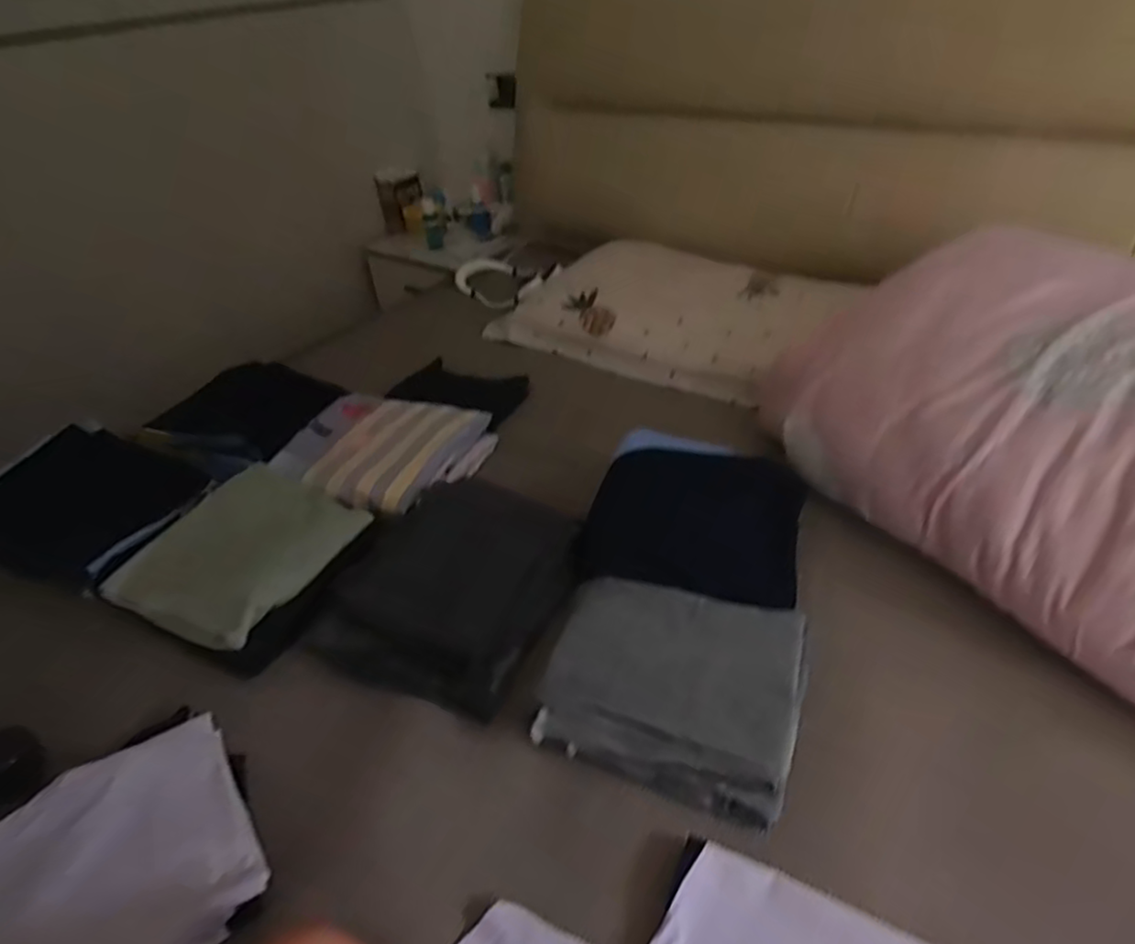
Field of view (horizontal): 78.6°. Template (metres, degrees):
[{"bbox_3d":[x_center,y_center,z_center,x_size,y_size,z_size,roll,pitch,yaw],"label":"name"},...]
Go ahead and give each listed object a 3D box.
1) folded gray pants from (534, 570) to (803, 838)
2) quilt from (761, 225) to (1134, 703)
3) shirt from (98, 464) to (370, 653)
[{"bbox_3d":[0.113,0.214,0.723,0.244,0.051,0.222,9,40,19],"label":"folded gray pants"},{"bbox_3d":[0.603,-0.046,0.806,0.414,0.221,0.673,-22,40,-20],"label":"quilt"},{"bbox_3d":[-0.420,0.093,0.903,0.231,0.031,0.255,11,40,21],"label":"shirt"}]

